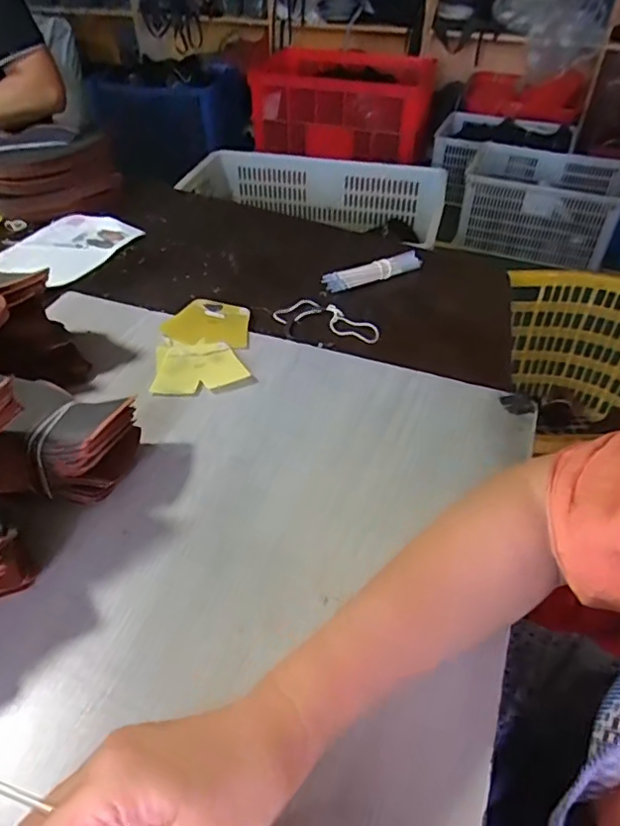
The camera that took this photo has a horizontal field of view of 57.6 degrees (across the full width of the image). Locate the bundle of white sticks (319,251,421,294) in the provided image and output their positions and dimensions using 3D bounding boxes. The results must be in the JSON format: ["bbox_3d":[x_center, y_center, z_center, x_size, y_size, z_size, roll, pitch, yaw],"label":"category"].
[{"bbox_3d":[0.080,-0.183,0.726,0.132,0.026,0.022,-16,45,-15],"label":"bundle of white sticks"}]

